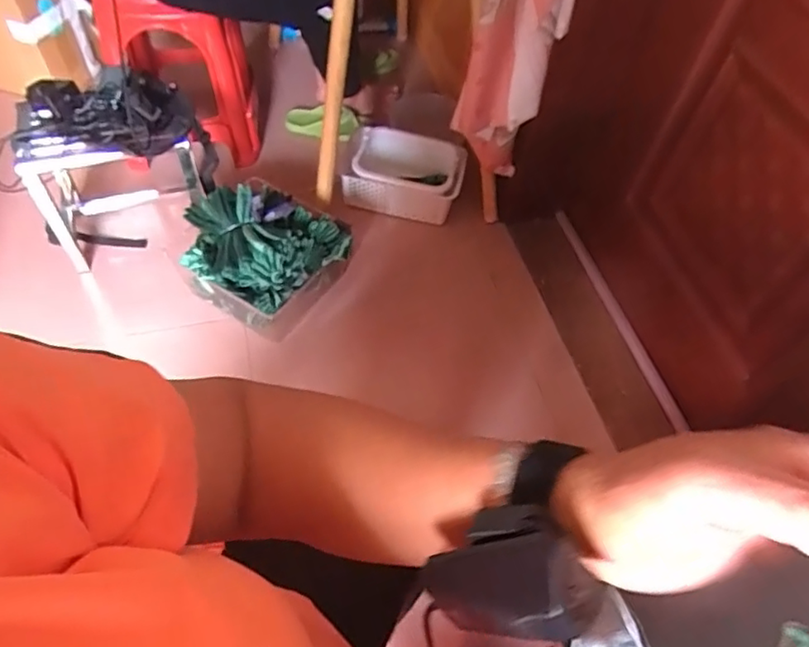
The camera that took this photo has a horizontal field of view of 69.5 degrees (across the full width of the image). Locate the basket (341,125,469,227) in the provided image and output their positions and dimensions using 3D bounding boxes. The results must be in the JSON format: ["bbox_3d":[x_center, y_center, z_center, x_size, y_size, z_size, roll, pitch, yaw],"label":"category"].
[{"bbox_3d":[-0.001,-0.412,1.613,0.315,0.134,0.207,8,56,0],"label":"basket"}]

